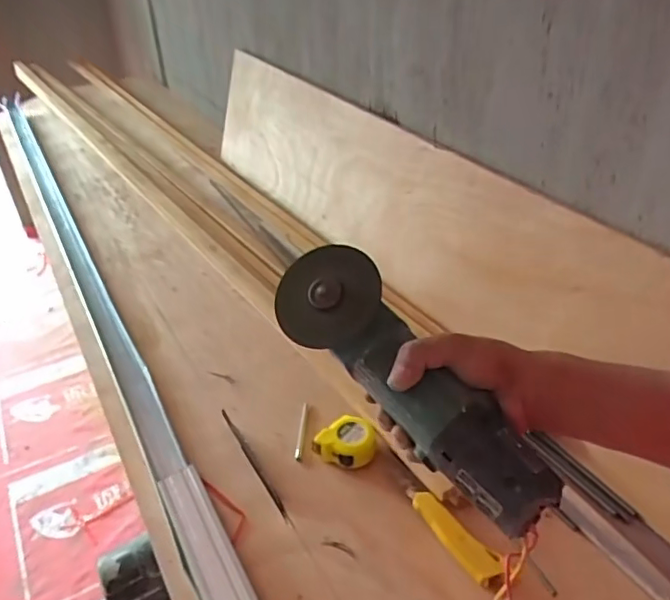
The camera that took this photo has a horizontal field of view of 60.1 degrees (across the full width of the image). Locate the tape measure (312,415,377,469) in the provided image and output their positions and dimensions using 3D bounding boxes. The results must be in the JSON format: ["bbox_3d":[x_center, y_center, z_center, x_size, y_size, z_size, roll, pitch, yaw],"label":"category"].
[{"bbox_3d":[0.017,0.204,0.824,0.087,0.050,0.065,9,36,16],"label":"tape measure"}]

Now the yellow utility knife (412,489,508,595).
[{"bbox_3d":[0.144,0.284,0.691,0.033,0.041,0.134,-26,41,-30],"label":"yellow utility knife"}]

